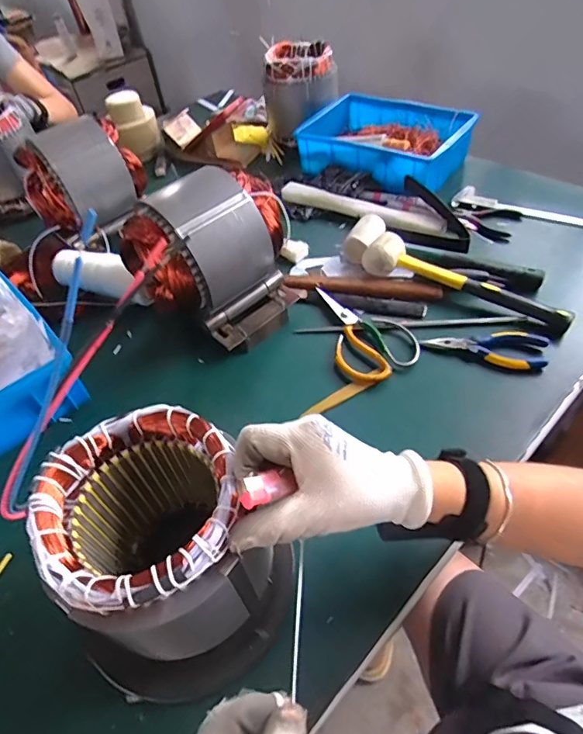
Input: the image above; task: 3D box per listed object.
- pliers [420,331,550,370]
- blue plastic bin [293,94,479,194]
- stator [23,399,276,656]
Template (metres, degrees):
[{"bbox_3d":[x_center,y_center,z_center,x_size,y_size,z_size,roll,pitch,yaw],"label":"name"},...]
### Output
[{"bbox_3d":[0.248,-0.023,0.587,0.150,0.009,0.056,3,50,10],"label":"pliers"},{"bbox_3d":[0.180,-0.441,0.920,0.307,0.098,0.224,25,57,26],"label":"blue plastic bin"},{"bbox_3d":[-0.098,0.136,0.367,0.129,0.159,0.136,-4,47,4],"label":"stator"}]

